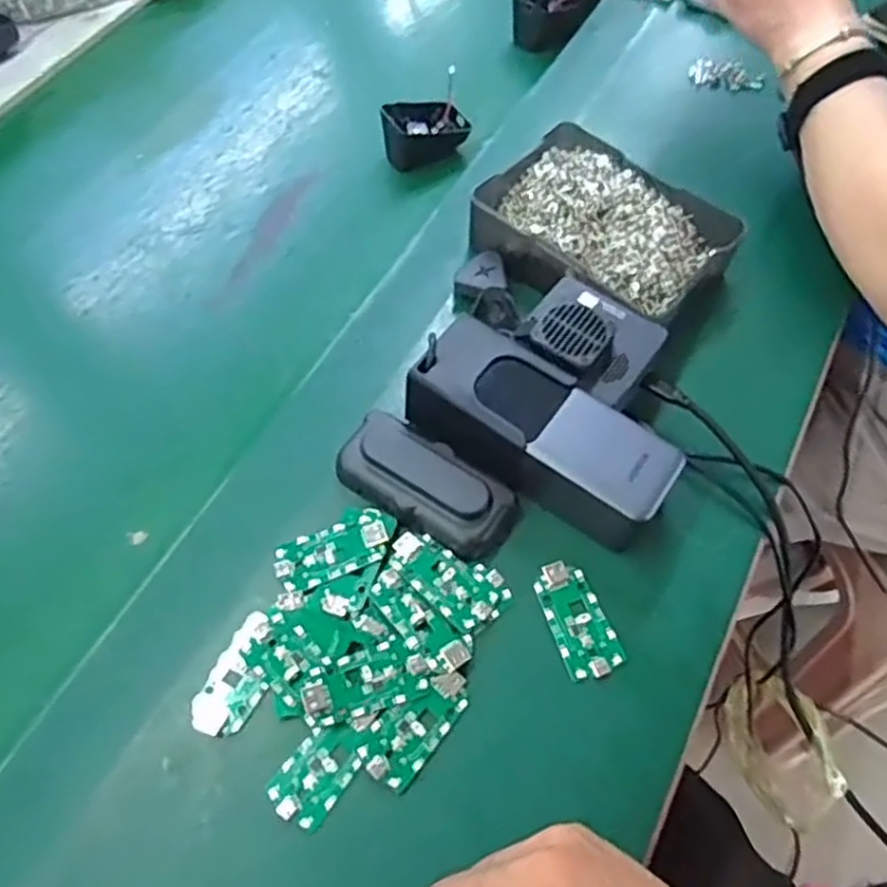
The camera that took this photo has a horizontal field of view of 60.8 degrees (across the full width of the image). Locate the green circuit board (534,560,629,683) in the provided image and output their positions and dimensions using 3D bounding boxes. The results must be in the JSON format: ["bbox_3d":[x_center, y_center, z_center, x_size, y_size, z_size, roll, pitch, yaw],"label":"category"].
[{"bbox_3d":[0.073,0.095,0.413,0.032,0.007,0.062,-18,60,-9],"label":"green circuit board"}]

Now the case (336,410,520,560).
[{"bbox_3d":[-0.010,0.025,0.441,0.103,0.028,0.048,29,64,18],"label":"case"}]

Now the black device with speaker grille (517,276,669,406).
[{"bbox_3d":[0.088,-0.064,0.459,0.075,0.029,0.073,31,64,19],"label":"black device with speaker grille"}]

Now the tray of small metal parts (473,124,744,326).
[{"bbox_3d":[0.110,-0.147,0.530,0.162,0.043,0.133,40,67,22],"label":"tray of small metal parts"}]

